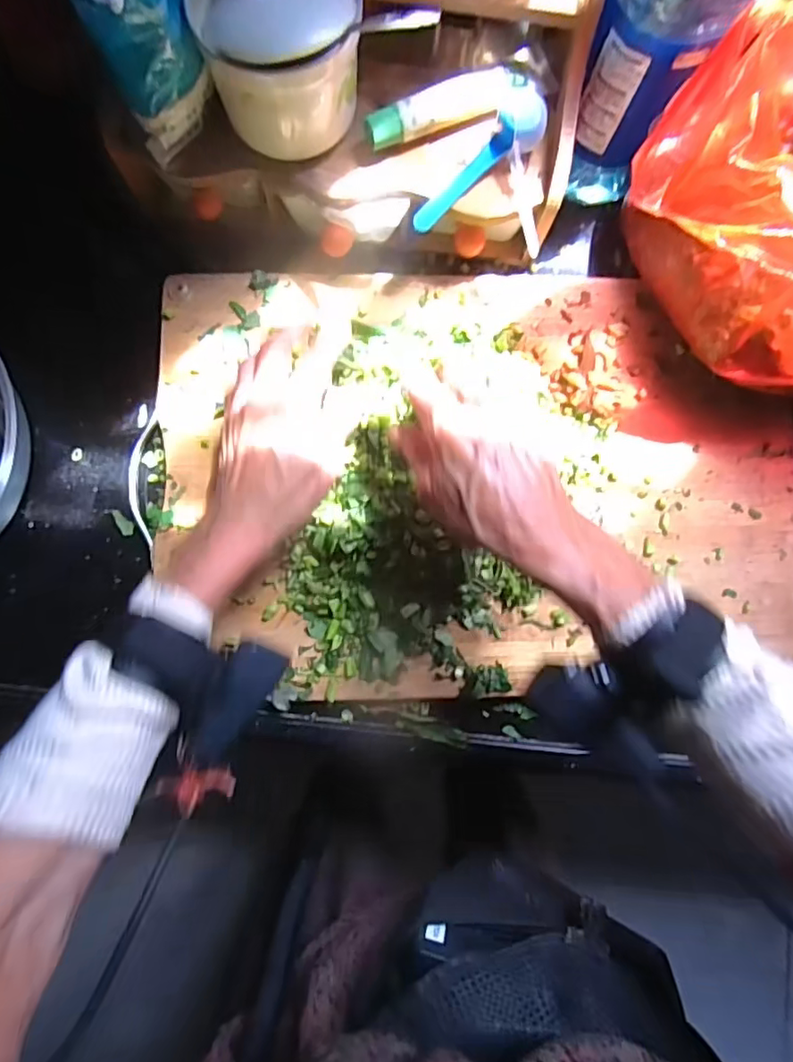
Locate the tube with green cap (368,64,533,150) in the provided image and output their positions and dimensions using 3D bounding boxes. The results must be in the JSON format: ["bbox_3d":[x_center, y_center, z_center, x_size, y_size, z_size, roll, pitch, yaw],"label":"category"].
[{"bbox_3d":[0.038,-0.292,0.391,0.122,0.017,0.027,-23,85,-5],"label":"tube with green cap"}]

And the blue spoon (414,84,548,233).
[{"bbox_3d":[0.058,-0.259,0.395,0.122,0.019,0.033,-43,87,7],"label":"blue spoon"}]

